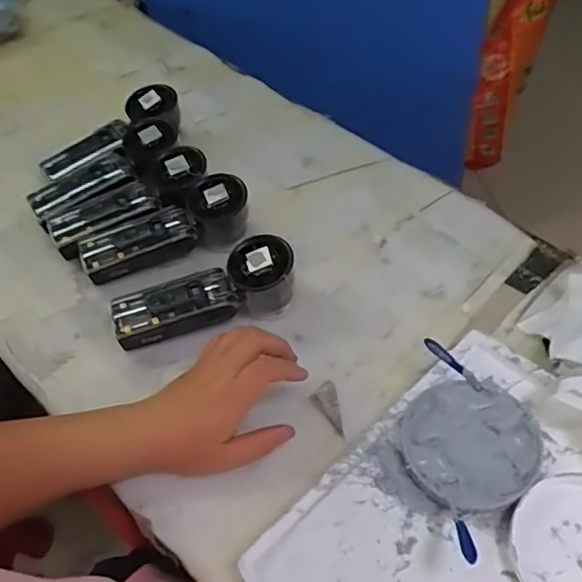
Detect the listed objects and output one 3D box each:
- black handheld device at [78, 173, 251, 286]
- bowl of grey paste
[{"bbox_3d":[-0.117,-0.054,0.598,0.171,0.054,0.052,-24,50,2],"label":"black handheld device"},{"bbox_3d":[0.133,0.113,0.454,0.099,0.015,0.096,-3,49,4],"label":"bowl of grey paste"}]

